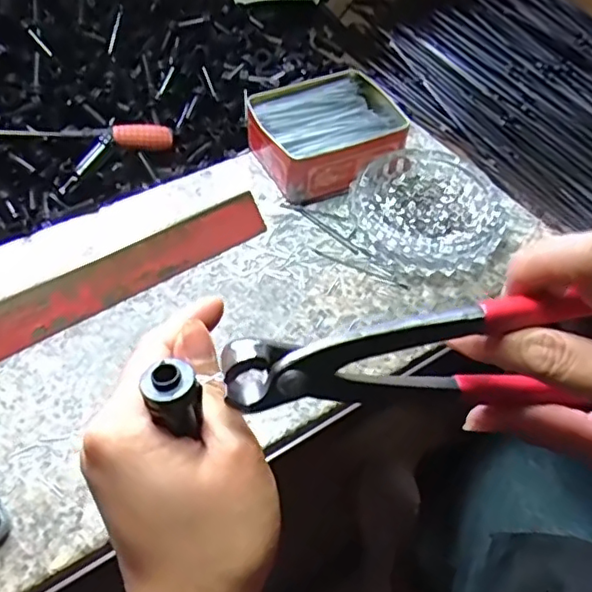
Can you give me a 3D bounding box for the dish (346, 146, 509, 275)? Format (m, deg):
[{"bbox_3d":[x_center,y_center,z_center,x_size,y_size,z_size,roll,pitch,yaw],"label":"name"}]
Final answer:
[{"bbox_3d":[0.103,-0.069,0.496,0.113,0.032,0.122,2,52,-2],"label":"dish"}]

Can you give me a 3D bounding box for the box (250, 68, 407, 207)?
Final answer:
[{"bbox_3d":[0.027,-0.146,0.544,0.128,0.048,0.108,-20,56,-18],"label":"box"}]

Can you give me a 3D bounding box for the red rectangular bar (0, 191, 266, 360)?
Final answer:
[{"bbox_3d":[-0.124,-0.021,0.448,0.227,0.026,0.027,-28,59,-23],"label":"red rectangular bar"}]

